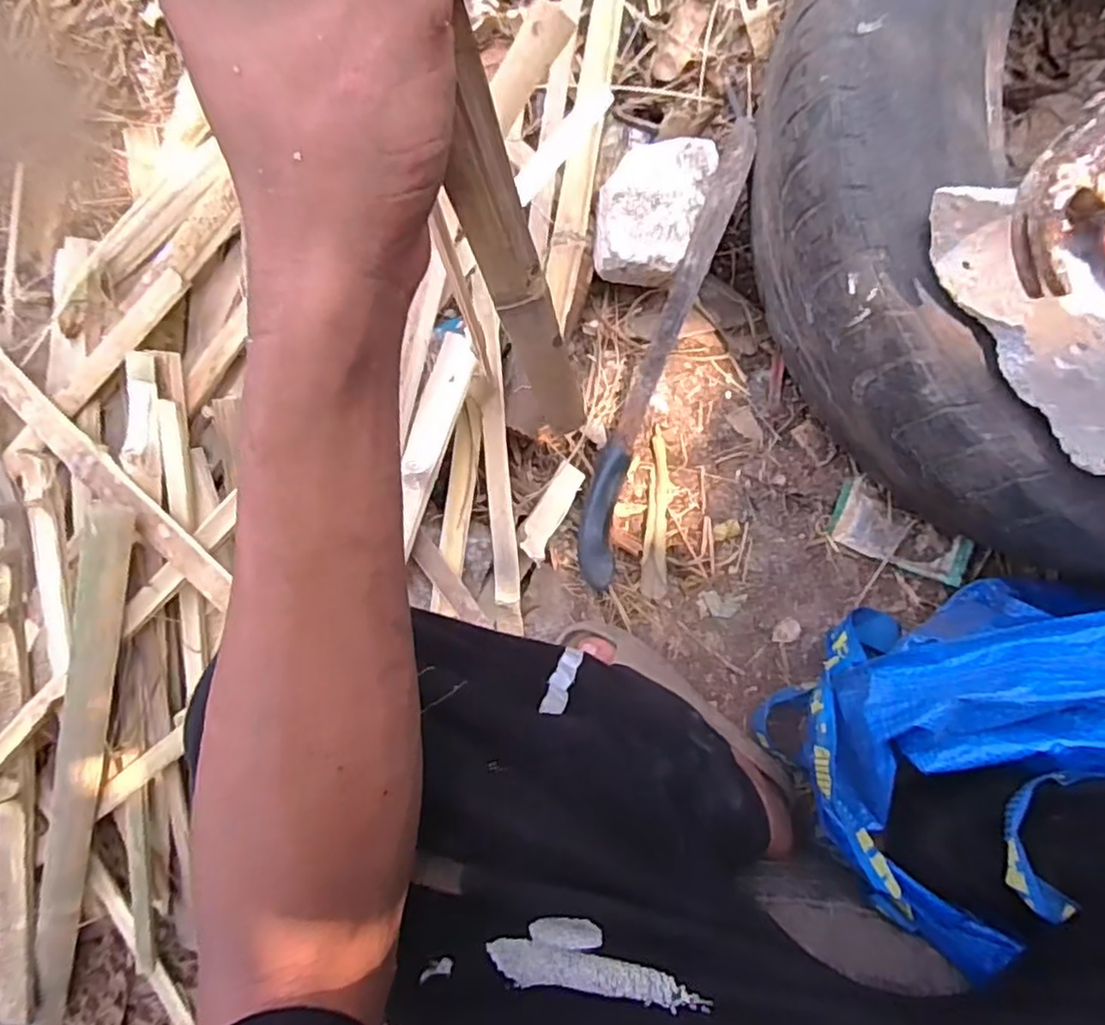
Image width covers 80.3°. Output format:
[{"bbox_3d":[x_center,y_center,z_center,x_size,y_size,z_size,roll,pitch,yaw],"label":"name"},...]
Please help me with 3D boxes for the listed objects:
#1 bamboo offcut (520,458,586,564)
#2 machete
[{"bbox_3d":[0.000,-0.001,0.620,0.026,0.017,0.097,27,77,2],"label":"bamboo offcut"},{"bbox_3d":[0.093,-0.125,0.581,0.044,0.100,0.395,19,94,2],"label":"machete"}]

